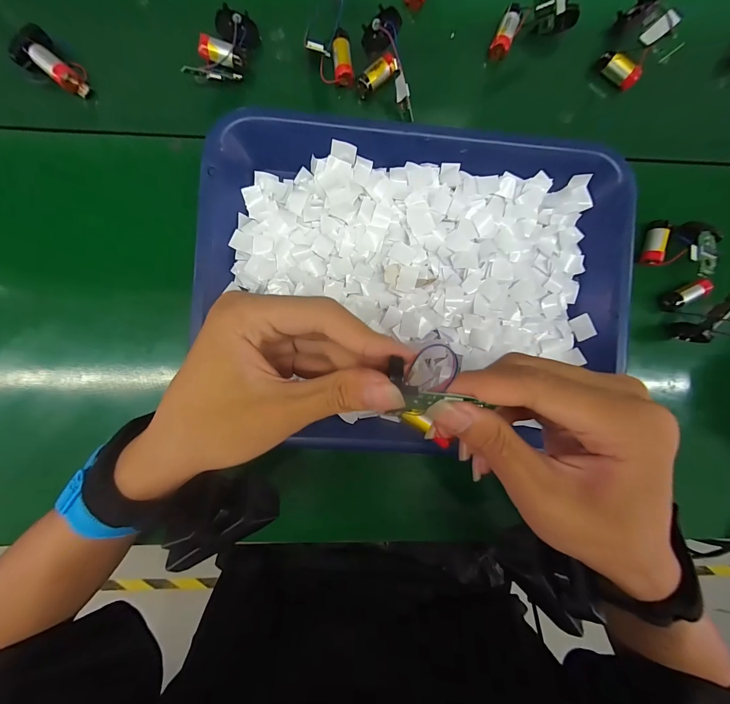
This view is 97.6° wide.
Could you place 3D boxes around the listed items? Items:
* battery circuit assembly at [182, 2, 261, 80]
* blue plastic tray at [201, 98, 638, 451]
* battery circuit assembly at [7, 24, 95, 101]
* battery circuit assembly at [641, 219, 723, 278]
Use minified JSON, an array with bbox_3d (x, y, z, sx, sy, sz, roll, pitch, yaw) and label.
[{"bbox_3d":[-0.113,-0.244,0.258,0.032,0.018,0.065,21,92,-5],"label":"battery circuit assembly"},{"bbox_3d":[0.043,-0.052,0.256,0.334,0.046,0.240,5,93,-4],"label":"blue plastic tray"},{"bbox_3d":[-0.249,-0.228,0.256,0.055,0.020,0.032,41,90,-5],"label":"battery circuit assembly"},{"bbox_3d":[0.274,-0.094,0.274,0.052,0.025,0.052,29,88,2],"label":"battery circuit assembly"}]

